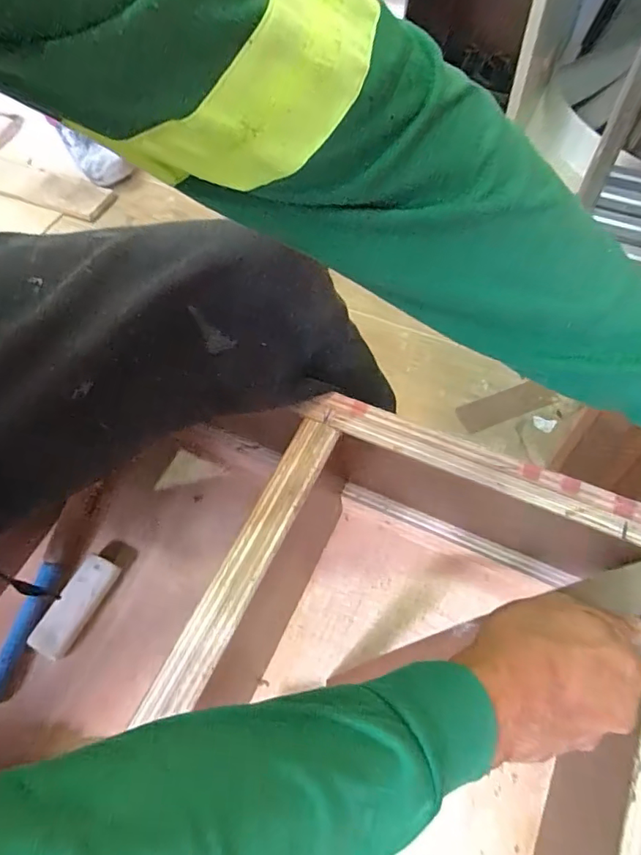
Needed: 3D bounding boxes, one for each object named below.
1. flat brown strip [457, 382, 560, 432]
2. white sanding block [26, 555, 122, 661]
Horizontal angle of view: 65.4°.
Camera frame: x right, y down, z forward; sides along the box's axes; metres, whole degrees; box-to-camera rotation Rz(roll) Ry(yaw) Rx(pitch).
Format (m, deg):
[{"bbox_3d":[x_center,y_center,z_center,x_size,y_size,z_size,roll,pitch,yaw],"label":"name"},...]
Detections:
[{"bbox_3d":[0.323,-0.039,0.874,0.157,0.006,0.052,-21,82,14],"label":"flat brown strip"},{"bbox_3d":[-0.257,0.187,0.523,0.040,0.017,0.103,31,63,2],"label":"white sanding block"}]

